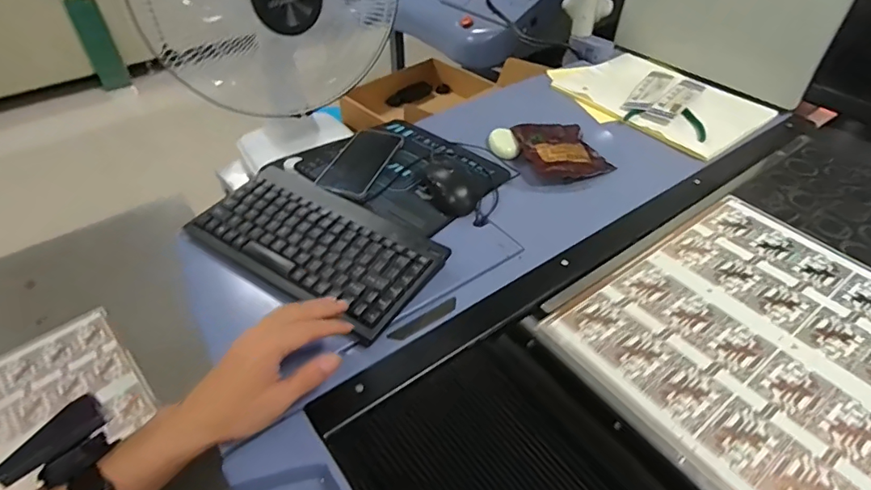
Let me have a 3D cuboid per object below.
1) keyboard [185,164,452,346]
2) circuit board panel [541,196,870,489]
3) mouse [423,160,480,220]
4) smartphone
[{"bbox_3d":[-0.144,-0.006,0.575,0.286,0.021,0.159,23,49,22],"label":"keyboard"},{"bbox_3d":[0.405,0.146,0.450,0.370,0.014,0.485,-27,50,-25],"label":"circuit board panel"},{"bbox_3d":[0.022,-0.080,0.659,0.058,0.032,0.093,-15,46,-16],"label":"mouse"},{"bbox_3d":[-0.109,-0.119,0.708,0.075,0.010,0.154,15,46,14],"label":"smartphone"}]

